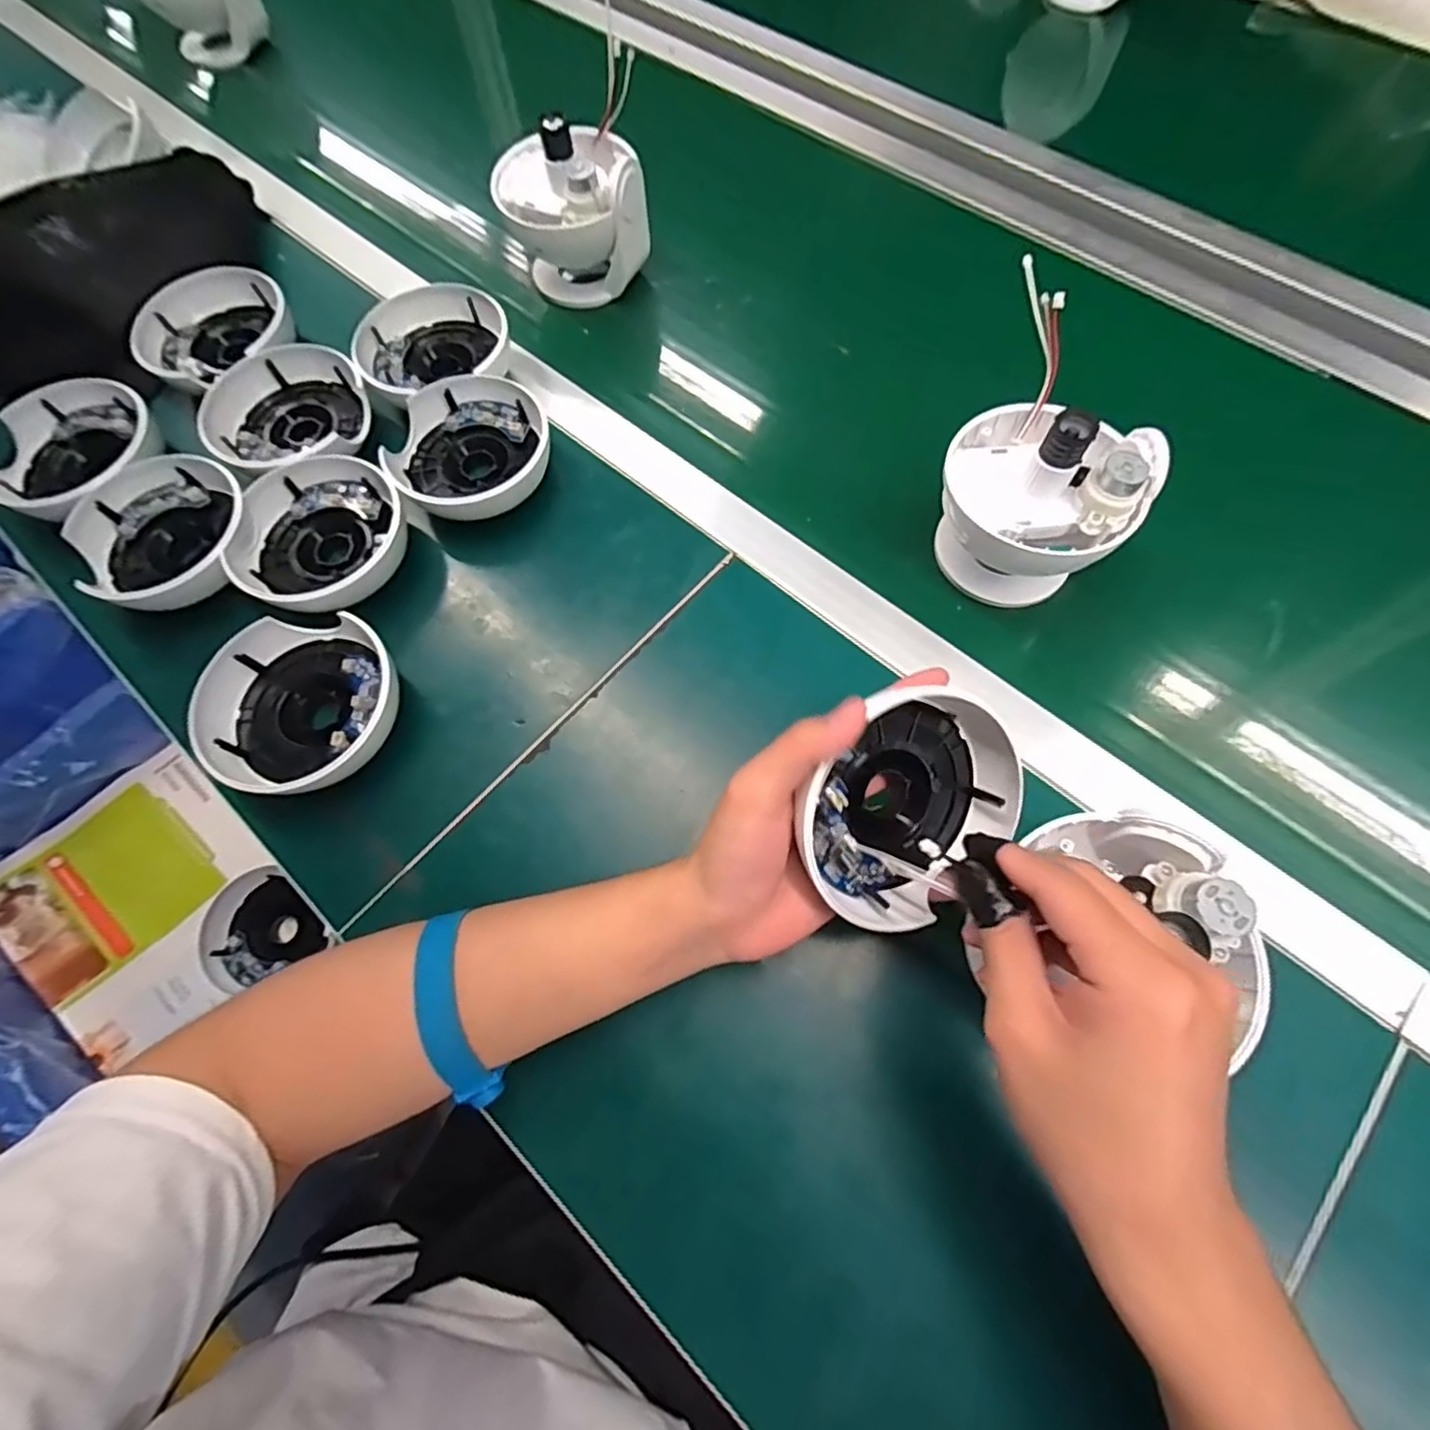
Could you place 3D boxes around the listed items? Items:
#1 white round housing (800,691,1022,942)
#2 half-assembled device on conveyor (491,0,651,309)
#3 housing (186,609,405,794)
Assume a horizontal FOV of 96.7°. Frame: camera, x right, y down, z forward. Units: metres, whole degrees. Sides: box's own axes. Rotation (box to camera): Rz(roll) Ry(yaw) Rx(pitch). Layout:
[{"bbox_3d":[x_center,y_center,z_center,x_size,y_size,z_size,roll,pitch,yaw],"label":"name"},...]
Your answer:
[{"bbox_3d":[0.096,0.046,0.314,0.131,0.060,0.112,1,95,-23],"label":"white round housing"},{"bbox_3d":[-0.121,-0.436,0.538,0.116,0.114,0.117,-10,76,-8],"label":"half-assembled device on conveyor"},{"bbox_3d":[-0.257,-0.005,0.398,0.117,0.039,0.112,1,75,-5],"label":"housing"}]

